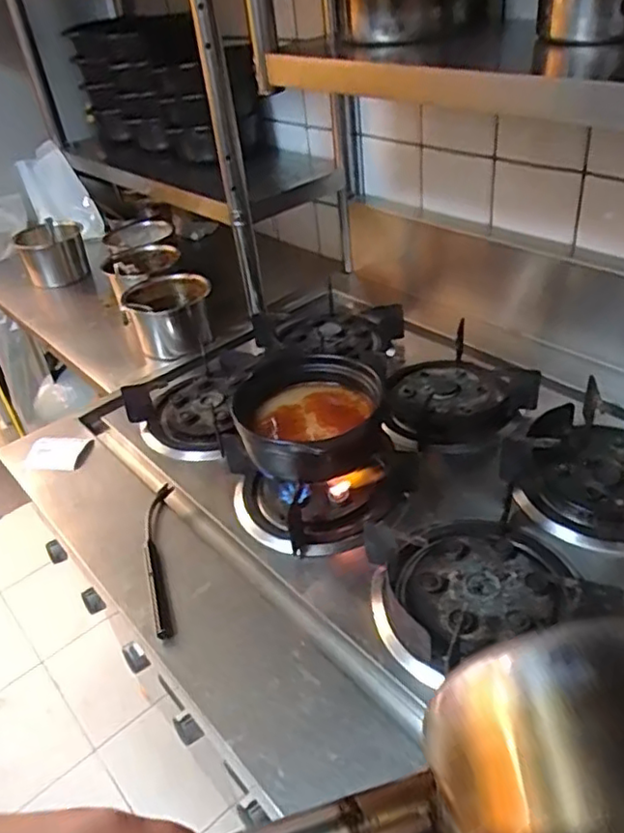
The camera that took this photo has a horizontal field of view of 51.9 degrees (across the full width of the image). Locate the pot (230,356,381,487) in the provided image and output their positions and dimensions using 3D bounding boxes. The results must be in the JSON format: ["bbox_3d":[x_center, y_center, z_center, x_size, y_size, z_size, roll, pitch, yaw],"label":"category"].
[{"bbox_3d":[-0.002,0.006,0.772,0.167,0.083,0.201,-13,38,-7],"label":"pot"}]

